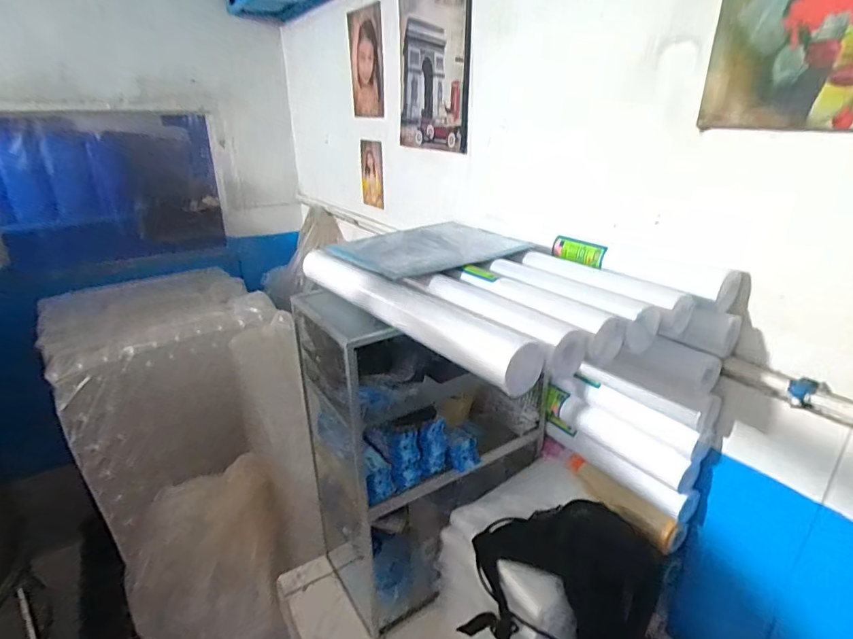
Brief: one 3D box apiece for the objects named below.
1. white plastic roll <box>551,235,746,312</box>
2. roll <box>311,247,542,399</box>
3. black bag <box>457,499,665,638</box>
[{"bbox_3d":[0.329,-0.081,0.754,0.072,0.052,0.290,-21,31,-39],"label":"white plastic roll"},{"bbox_3d":[-0.050,-0.018,0.672,0.059,0.060,0.481,-19,29,-36],"label":"roll"},{"bbox_3d":[0.228,0.457,0.785,0.326,0.244,0.160,-6,24,-12],"label":"black bag"}]

